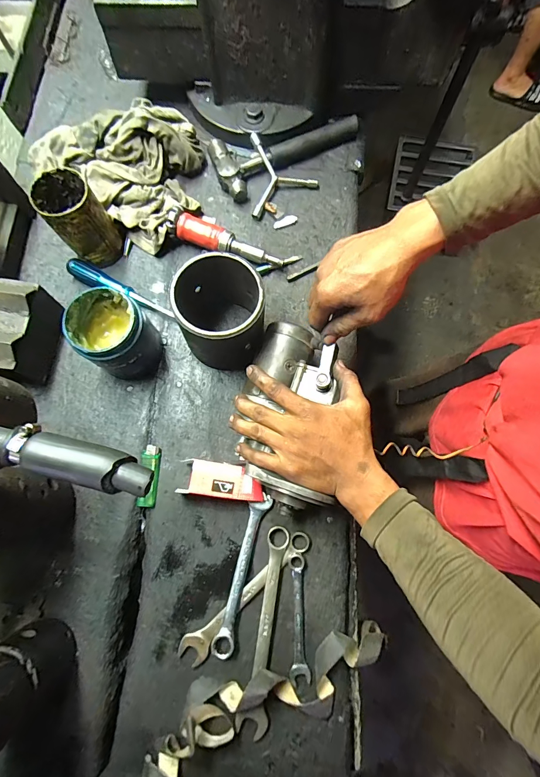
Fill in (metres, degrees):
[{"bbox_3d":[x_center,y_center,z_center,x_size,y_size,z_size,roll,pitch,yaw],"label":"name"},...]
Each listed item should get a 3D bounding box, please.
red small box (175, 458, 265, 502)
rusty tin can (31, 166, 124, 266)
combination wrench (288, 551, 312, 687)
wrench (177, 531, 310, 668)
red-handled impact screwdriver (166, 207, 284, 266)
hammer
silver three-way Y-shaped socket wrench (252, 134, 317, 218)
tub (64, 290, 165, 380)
[{"bbox_3d":[-0.063,0.117,0.453,0.108,0.040,0.046,7,76,3],"label":"red small box"},{"bbox_3d":[-0.266,-0.239,0.495,0.071,0.109,0.083,-35,78,-7],"label":"rusty tin can"},{"bbox_3d":[0.034,0.281,0.428,0.024,0.011,0.145,-2,76,0],"label":"combination wrench"},{"bbox_3d":[-0.030,0.257,0.434,0.204,0.008,0.033,-43,79,-9],"label":"wrench"},{"bbox_3d":[-0.066,-0.227,0.532,0.177,0.041,0.047,18,77,5],"label":"red-handled impact screwdriver"},{"bbox_3d":[0.019,-0.402,0.574,0.241,0.032,0.097,-31,78,-6],"label":"hammer"},{"bbox_3d":[0.022,-0.342,0.555,0.108,0.042,0.121,-6,76,-1],"label":"silver three-way Y-shaped socket wrench"},{"bbox_3d":[-0.199,-0.070,0.459,0.088,0.100,0.093,0,76,1],"label":"tub"}]

